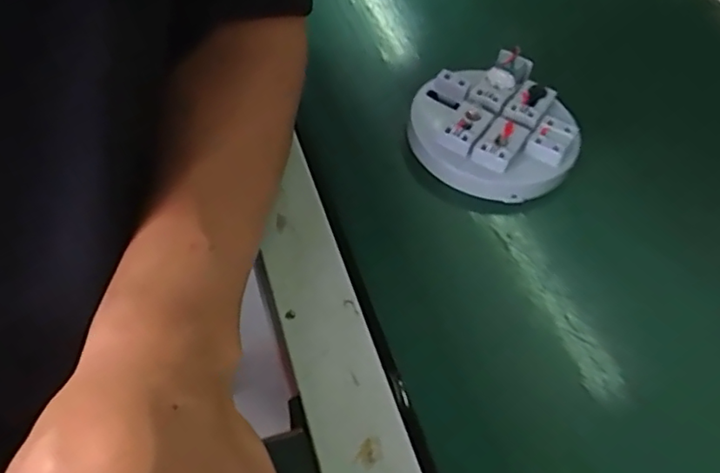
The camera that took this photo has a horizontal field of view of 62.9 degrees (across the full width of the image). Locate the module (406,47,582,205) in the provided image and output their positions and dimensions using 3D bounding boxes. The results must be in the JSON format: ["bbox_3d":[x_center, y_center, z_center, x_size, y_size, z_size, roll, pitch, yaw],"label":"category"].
[{"bbox_3d":[0.080,-0.066,0.358,0.095,0.030,0.091,2,53,-2],"label":"module"}]

